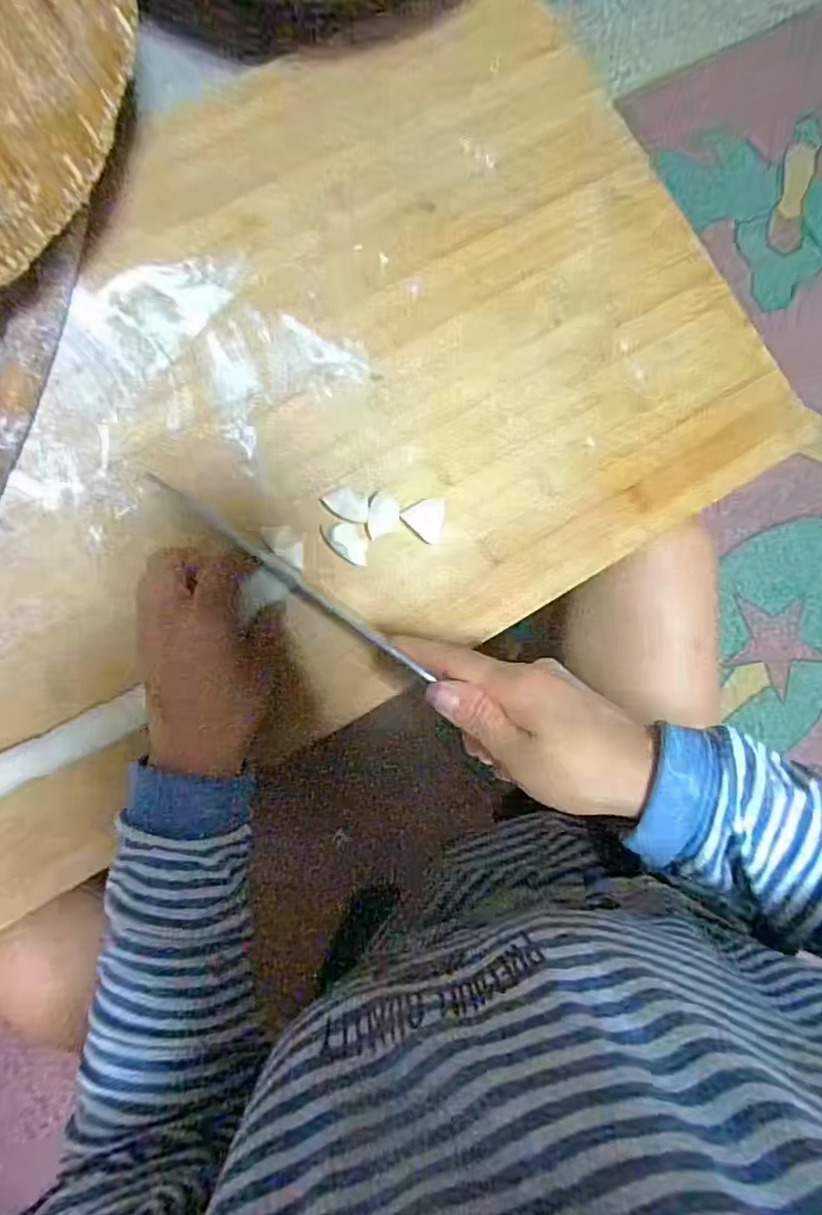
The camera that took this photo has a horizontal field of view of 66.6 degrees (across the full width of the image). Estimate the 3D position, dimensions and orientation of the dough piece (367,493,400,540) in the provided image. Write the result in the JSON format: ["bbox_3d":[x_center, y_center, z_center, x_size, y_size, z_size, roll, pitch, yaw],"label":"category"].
[{"bbox_3d":[-0.018,-0.063,0.430,0.022,0.004,0.031,-1,84,-4],"label":"dough piece"}]

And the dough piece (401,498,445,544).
[{"bbox_3d":[0.014,-0.063,0.435,0.030,0.004,0.028,44,83,2],"label":"dough piece"}]

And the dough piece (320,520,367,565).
[{"bbox_3d":[-0.045,-0.044,0.423,0.030,0.006,0.029,-1,84,-4],"label":"dough piece"}]

